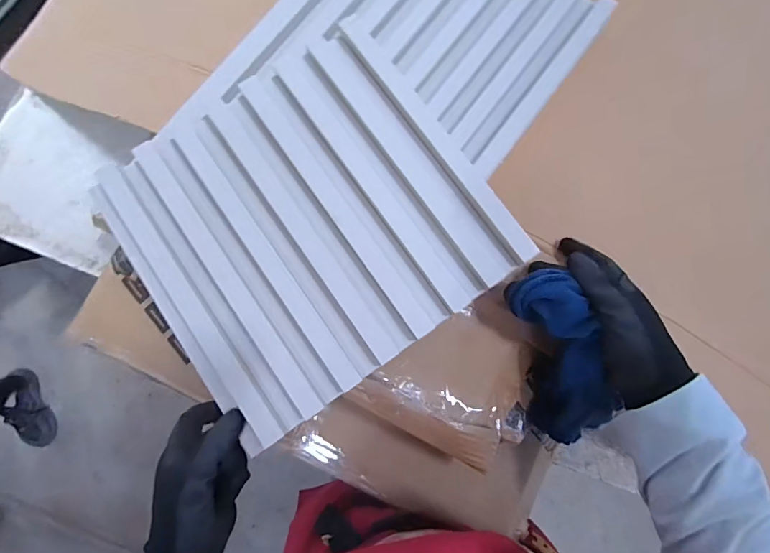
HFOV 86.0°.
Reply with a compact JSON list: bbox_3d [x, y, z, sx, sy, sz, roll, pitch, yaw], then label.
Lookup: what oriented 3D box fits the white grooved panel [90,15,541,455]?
[{"bbox_3d":[-0.065,-0.051,0.366,0.294,0.013,0.278,-34,82,-5],"label":"white grooved panel"}]

